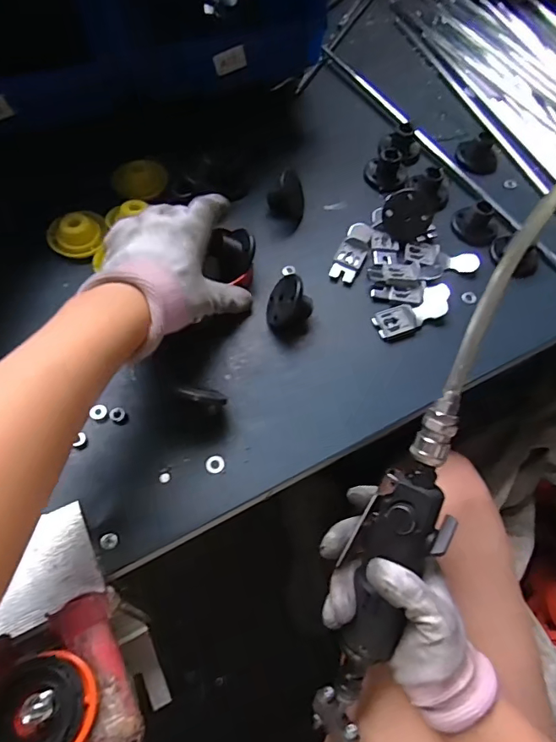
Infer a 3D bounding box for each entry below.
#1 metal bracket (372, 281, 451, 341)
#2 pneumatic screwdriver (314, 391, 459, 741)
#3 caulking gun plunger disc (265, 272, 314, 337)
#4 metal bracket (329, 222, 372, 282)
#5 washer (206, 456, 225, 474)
[{"bbox_3d":[0.115,-0.051,0.394,0.075,0.008,0.029,-26,68,-17],"label":"metal bracket"},{"bbox_3d":[0.079,0.147,0.328,0.052,0.034,0.268,17,100,8],"label":"pneumatic screwdriver"},{"bbox_3d":[0.012,-0.049,0.377,0.026,0.043,0.042,17,59,-33],"label":"caulking gun plunger disc"},{"bbox_3d":[0.067,-0.107,0.420,0.023,0.007,0.065,23,63,7],"label":"metal bracket"},{"bbox_3d":[-0.044,0.065,0.328,0.013,0.004,0.012,-14,65,-11],"label":"washer"}]

